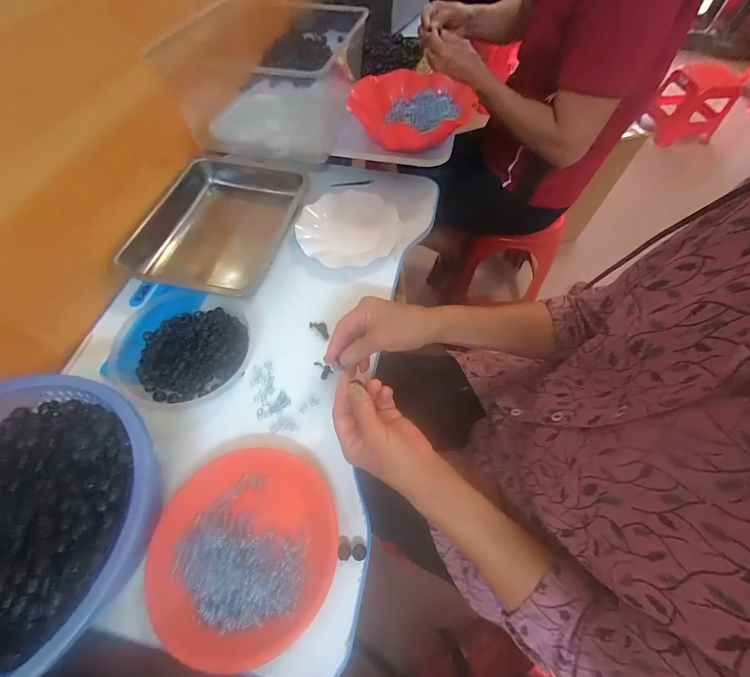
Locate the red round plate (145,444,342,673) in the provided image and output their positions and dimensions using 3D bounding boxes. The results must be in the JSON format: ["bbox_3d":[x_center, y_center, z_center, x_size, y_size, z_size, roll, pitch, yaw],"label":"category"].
[{"bbox_3d":[-0.139,0.221,0.364,0.184,0.029,0.189,0,61,0],"label":"red round plate"}]

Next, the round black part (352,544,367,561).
[{"bbox_3d":[-0.018,0.237,0.373,0.016,0.004,0.016,0,61,0],"label":"round black part"}]

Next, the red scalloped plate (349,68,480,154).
[{"bbox_3d":[0.079,-0.429,0.629,0.195,0.056,0.199,0,61,0],"label":"red scalloped plate"}]

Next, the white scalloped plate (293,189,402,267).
[{"bbox_3d":[-0.044,-0.198,0.603,0.182,0.019,0.172,0,61,0],"label":"white scalloped plate"}]

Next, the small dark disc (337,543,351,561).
[{"bbox_3d":[-0.034,0.237,0.372,0.015,0.004,0.015,0,61,0],"label":"small dark disc"}]

